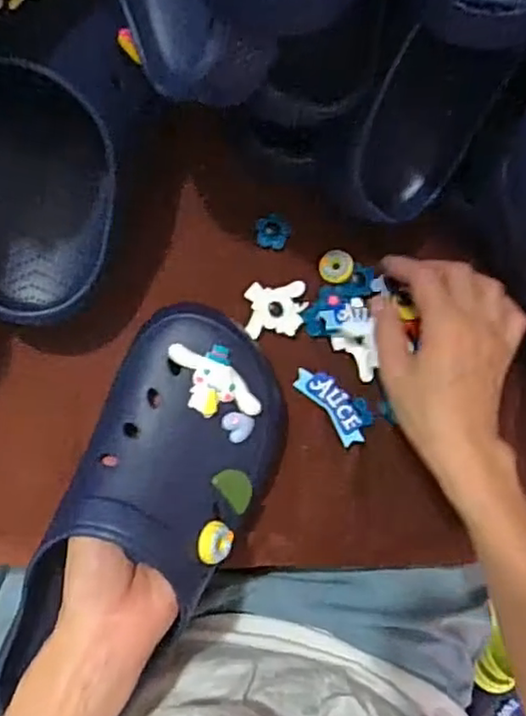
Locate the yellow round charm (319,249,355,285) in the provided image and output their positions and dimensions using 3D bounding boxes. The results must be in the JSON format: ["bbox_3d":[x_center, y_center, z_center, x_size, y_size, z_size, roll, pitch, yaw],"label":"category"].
[{"bbox_3d":[0.053,-0.066,0.471,0.024,0.005,0.024,-3,76,13],"label":"yellow round charm"}]

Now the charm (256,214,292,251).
[{"bbox_3d":[0.006,-0.090,0.466,0.024,0.004,0.024,1,85,-8],"label":"charm"}]

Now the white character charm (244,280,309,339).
[{"bbox_3d":[0.010,-0.034,0.460,0.043,0.004,0.037,-5,85,-9],"label":"white character charm"}]

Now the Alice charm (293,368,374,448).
[{"bbox_3d":[0.051,0.030,0.455,0.030,0.015,0.059,-41,91,-10],"label":"Alice charm"}]

